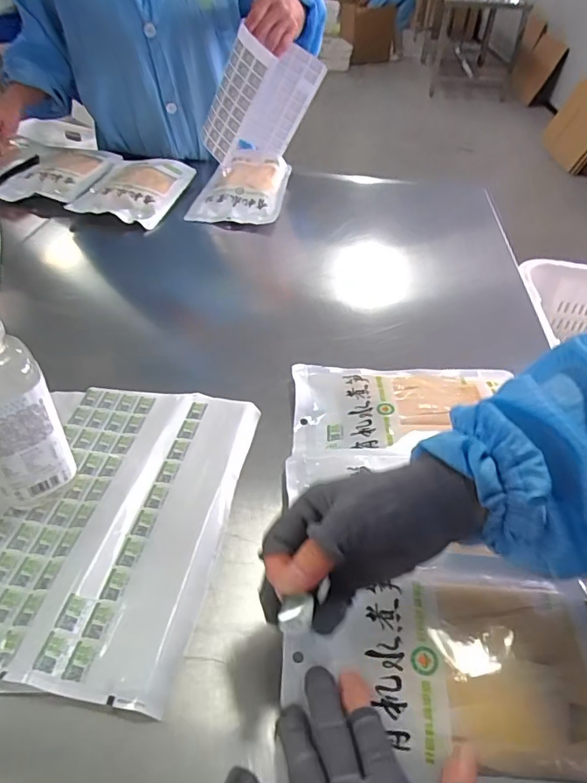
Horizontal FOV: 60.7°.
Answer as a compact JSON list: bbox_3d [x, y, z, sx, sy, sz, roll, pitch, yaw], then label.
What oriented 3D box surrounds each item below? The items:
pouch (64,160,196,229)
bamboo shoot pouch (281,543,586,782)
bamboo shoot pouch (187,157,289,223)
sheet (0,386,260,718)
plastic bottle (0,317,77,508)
[{"bbox_3d":[-0.290,-0.375,0.929,0.159,0.031,0.230,11,42,9],"label":"pouch"},{"bbox_3d":[0.126,0.184,0.338,0.258,0.037,0.156,4,44,1],"label":"bamboo shoot pouch"},{"bbox_3d":[-0.095,-0.391,0.959,0.160,0.041,0.230,8,42,6],"label":"bamboo shoot pouch"},{"bbox_3d":[-0.165,0.100,0.434,0.208,0.015,0.293,7,42,5],"label":"sheet"},{"bbox_3d":[-0.224,0.018,0.397,0.067,0.180,0.052,-26,49,-29],"label":"plastic bottle"}]

